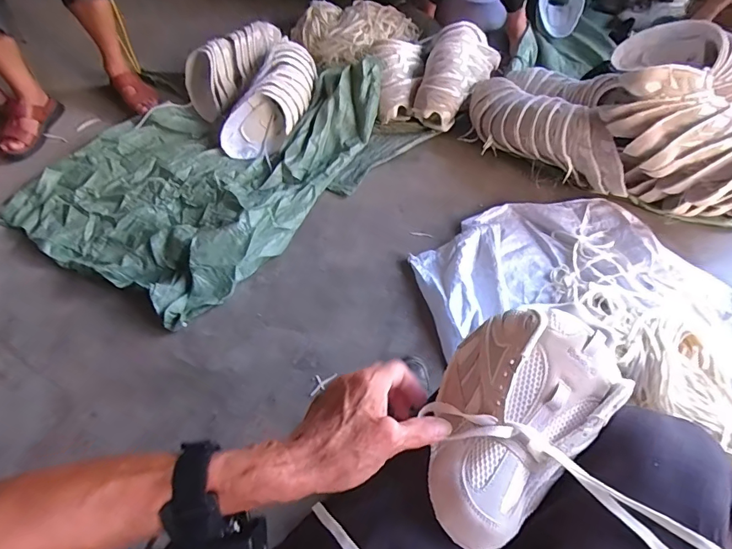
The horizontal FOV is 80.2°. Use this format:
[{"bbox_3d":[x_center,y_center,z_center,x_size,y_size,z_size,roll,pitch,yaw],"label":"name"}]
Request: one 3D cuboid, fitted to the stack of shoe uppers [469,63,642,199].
[{"bbox_3d":[0.524,-0.442,1.181,0.467,0.175,0.274,34,63,20],"label":"stack of shoe uppers"}]

